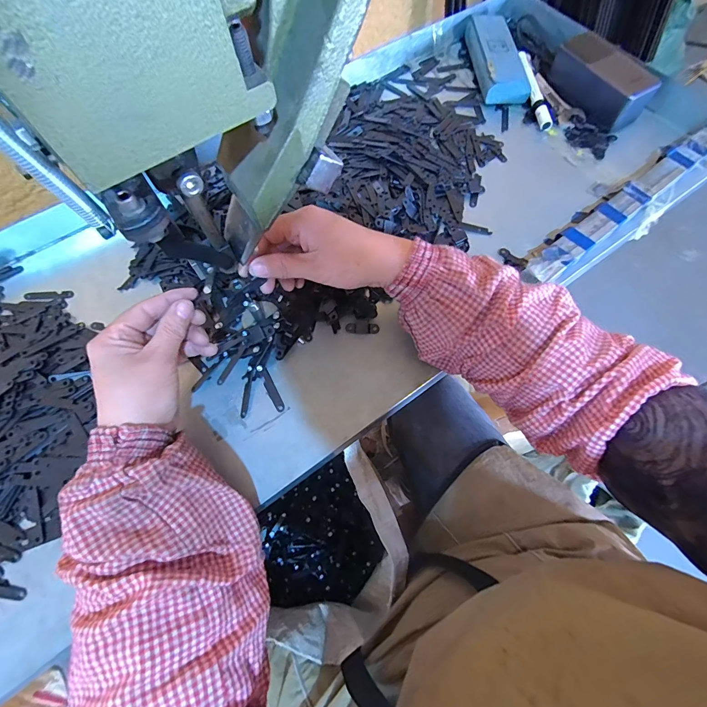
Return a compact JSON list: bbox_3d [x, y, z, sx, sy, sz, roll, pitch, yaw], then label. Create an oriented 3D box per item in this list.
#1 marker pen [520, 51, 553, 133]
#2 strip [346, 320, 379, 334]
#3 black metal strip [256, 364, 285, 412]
[{"bbox_3d":[0.249,-0.365,0.499,0.020,0.019,0.137,-10,69,-3],"label":"marker pen"},{"bbox_3d":[0.010,-0.028,0.381,0.034,0.004,0.013,2,68,2],"label":"strip"},{"bbox_3d":[-0.082,0.034,0.356,0.010,0.005,0.050,-28,71,-10],"label":"black metal strip"}]

